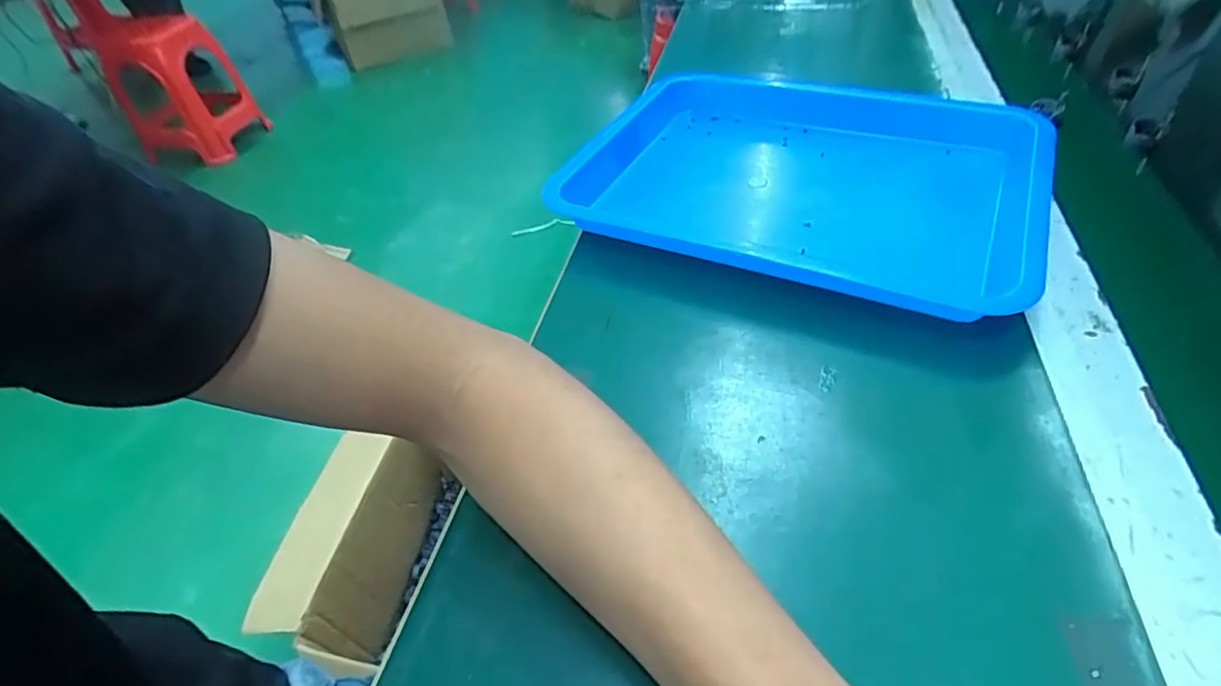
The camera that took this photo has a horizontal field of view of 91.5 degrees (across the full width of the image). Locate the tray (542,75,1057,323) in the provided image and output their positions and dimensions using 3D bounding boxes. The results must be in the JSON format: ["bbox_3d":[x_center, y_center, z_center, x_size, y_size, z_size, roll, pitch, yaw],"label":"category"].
[{"bbox_3d":[0.149,-0.139,0.469,0.328,0.038,0.250,17,49,23],"label":"tray"}]

